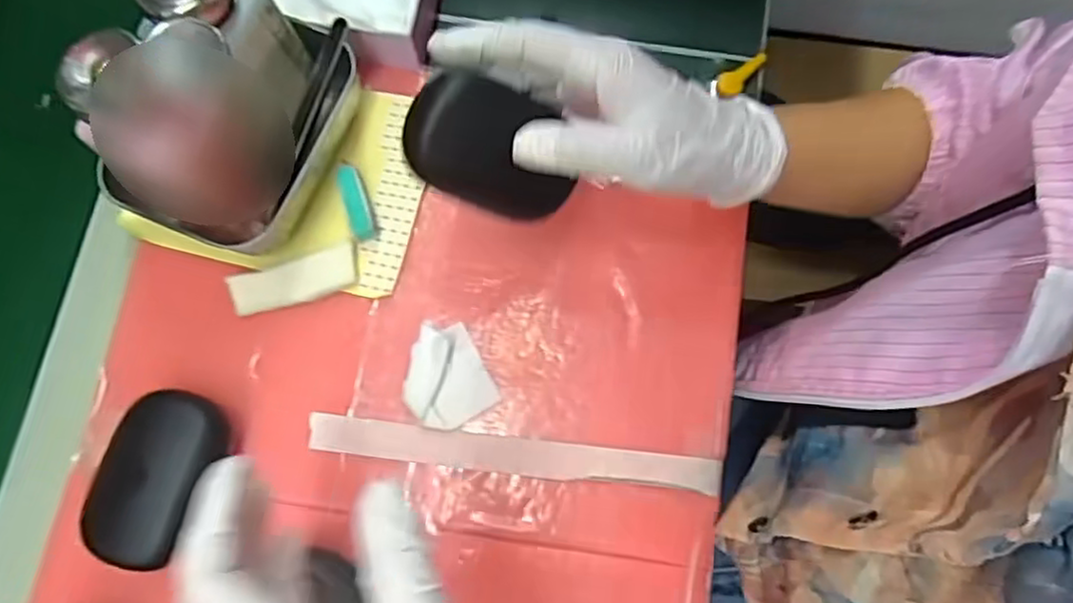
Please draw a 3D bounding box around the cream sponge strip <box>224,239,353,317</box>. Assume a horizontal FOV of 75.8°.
[{"bbox_3d":[-0.135,-0.012,0.387,0.069,0.008,0.025,-17,78,-5],"label":"cream sponge strip"}]

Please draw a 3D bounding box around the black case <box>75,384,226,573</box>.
[{"bbox_3d":[-0.190,0.089,0.351,0.053,0.034,0.084,24,78,4],"label":"black case"}]

